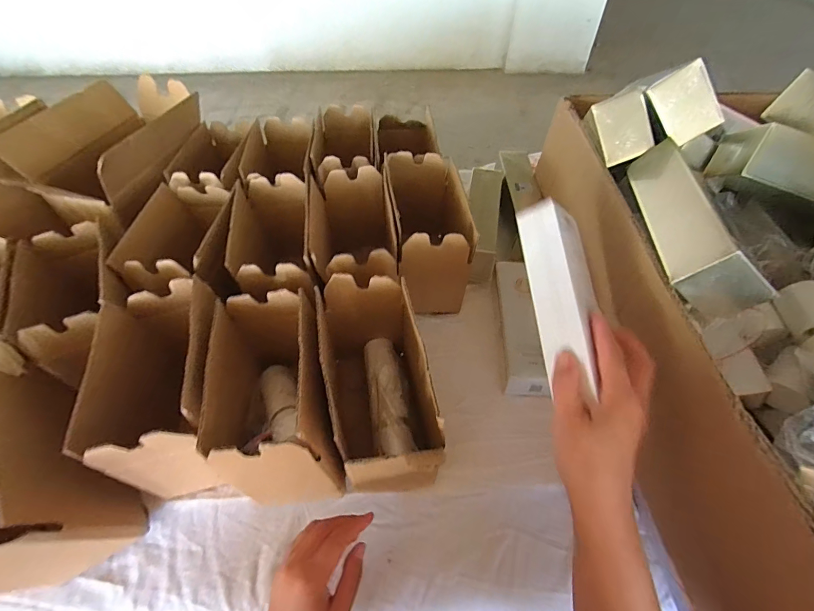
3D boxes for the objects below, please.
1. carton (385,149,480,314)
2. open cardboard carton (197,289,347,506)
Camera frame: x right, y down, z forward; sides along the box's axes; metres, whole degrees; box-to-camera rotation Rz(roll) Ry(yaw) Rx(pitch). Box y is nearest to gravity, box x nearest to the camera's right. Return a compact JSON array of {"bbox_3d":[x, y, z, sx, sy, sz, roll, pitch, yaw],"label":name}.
[{"bbox_3d":[0.028,-0.110,0.598,0.100,0.155,0.201,-6,50,-4],"label":"carton"},{"bbox_3d":[-0.148,0.107,0.445,0.108,0.167,0.183,-6,50,-4],"label":"open cardboard carton"}]

